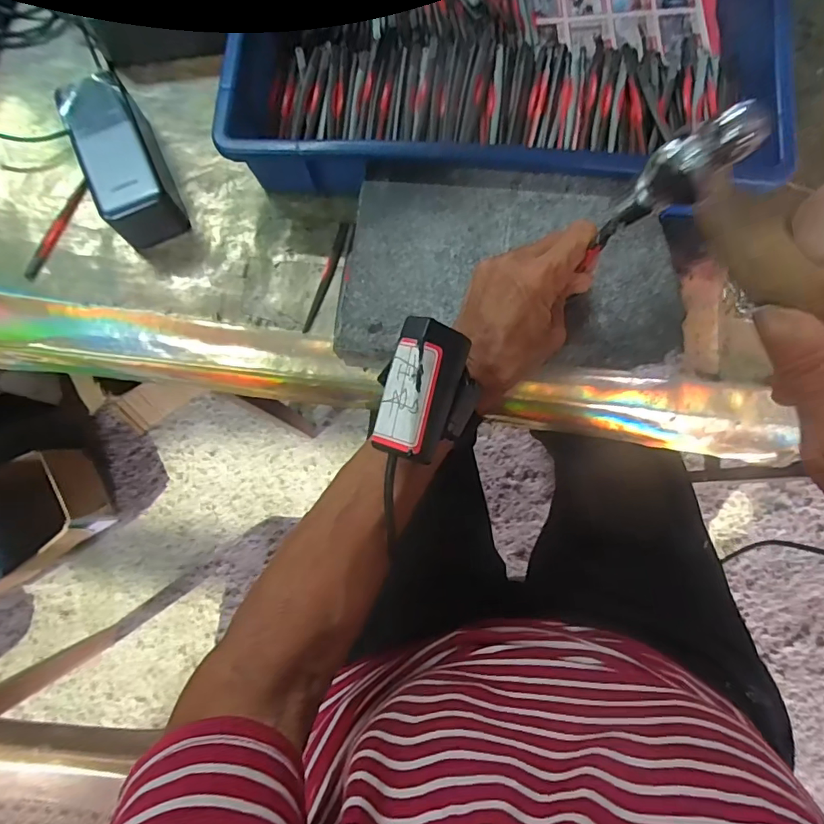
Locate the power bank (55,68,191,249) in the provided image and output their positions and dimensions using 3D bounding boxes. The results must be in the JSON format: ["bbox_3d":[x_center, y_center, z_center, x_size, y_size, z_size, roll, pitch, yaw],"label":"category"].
[{"bbox_3d":[-0.237,-0.205,0.409,0.054,0.052,0.133,-24,81,-3],"label":"power bank"}]

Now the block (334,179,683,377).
[{"bbox_3d":[0.071,-0.099,0.375,0.238,0.050,0.140,4,85,1],"label":"block"}]

